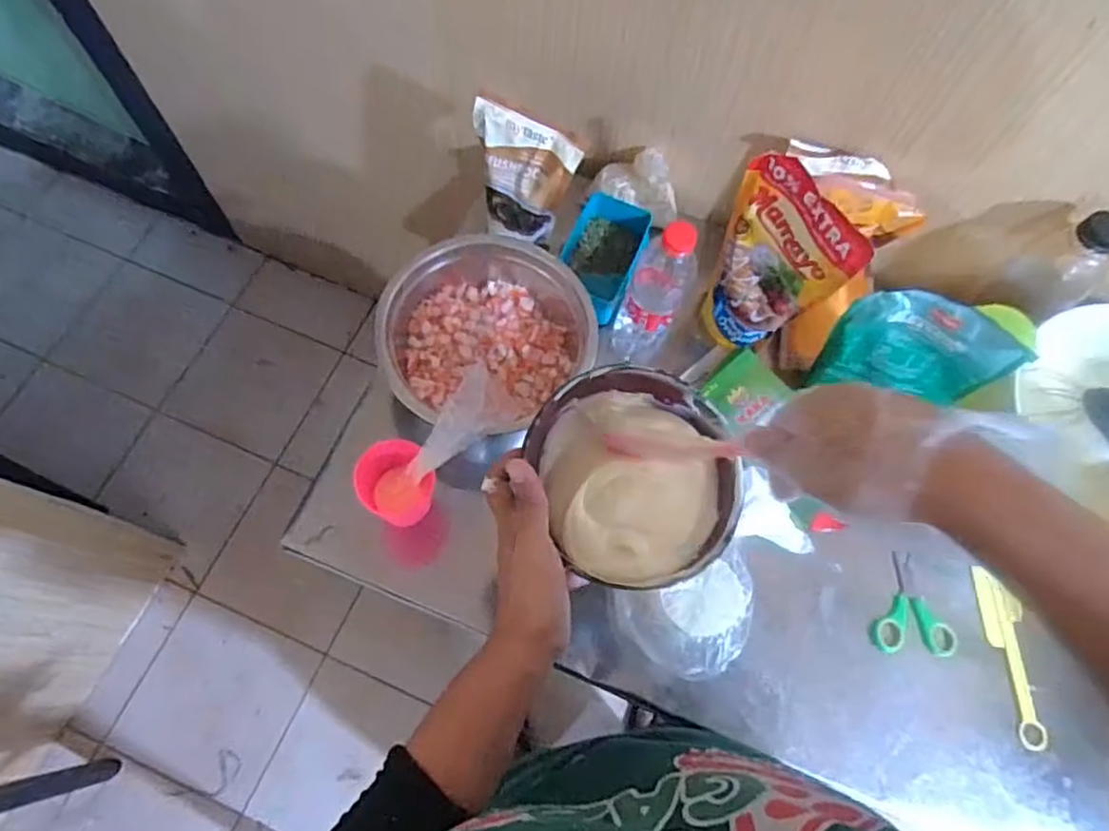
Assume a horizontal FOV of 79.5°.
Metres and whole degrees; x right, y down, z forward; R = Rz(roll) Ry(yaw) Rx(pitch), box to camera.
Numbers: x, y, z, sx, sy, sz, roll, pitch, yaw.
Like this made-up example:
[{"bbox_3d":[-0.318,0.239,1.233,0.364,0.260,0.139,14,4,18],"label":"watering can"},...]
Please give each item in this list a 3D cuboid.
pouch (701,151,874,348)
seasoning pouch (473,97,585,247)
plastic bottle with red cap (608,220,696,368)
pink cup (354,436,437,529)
[{"bbox_3d":[0.225,-0.149,0.727,0.043,0.250,0.142,-36,75,-15],"label":"pouch"},{"bbox_3d":[-0.037,-0.272,0.779,0.122,0.147,0.053,21,69,5],"label":"seasoning pouch"},{"bbox_3d":[0.110,-0.130,0.724,0.061,0.235,0.058,18,69,4],"label":"plastic bottle with red cap"},{"bbox_3d":[-0.160,0.071,0.678,0.070,0.073,0.070,1,69,-3],"label":"pink cup"}]

